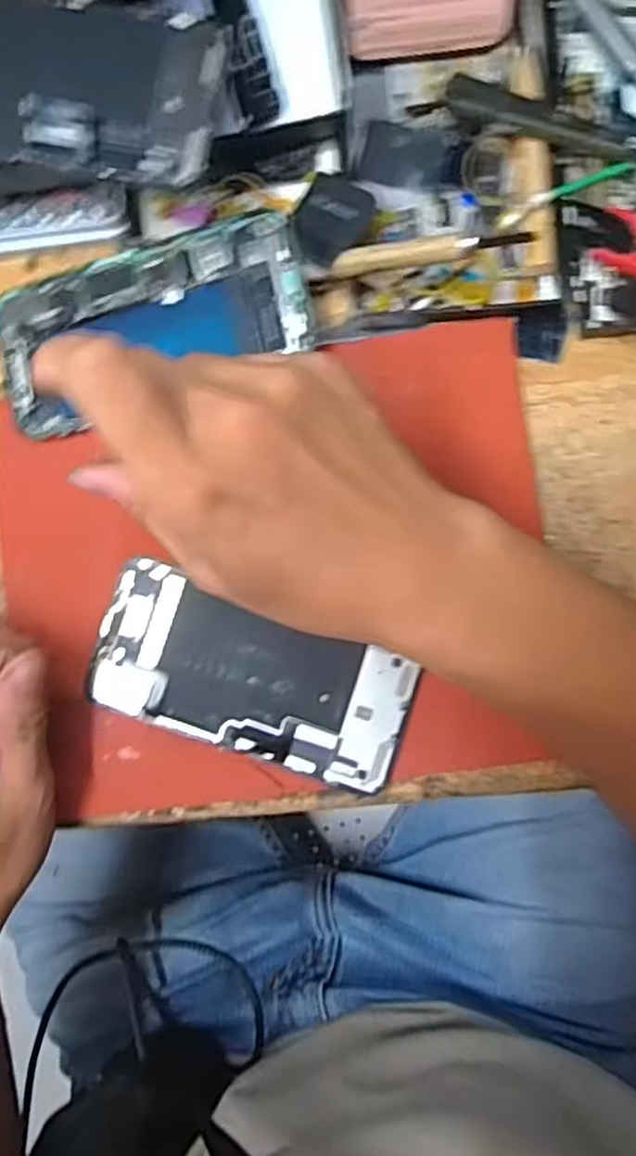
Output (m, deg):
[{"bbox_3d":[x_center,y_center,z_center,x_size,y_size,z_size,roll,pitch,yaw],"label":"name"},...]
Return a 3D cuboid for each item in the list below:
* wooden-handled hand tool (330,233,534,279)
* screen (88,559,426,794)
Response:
[{"bbox_3d":[0.047,-0.139,0.311,0.084,0.007,0.010,2,84,23],"label":"wooden-handled hand tool"},{"bbox_3d":[-0.031,0.045,0.333,0.143,0.008,0.067,18,89,5],"label":"screen"}]

